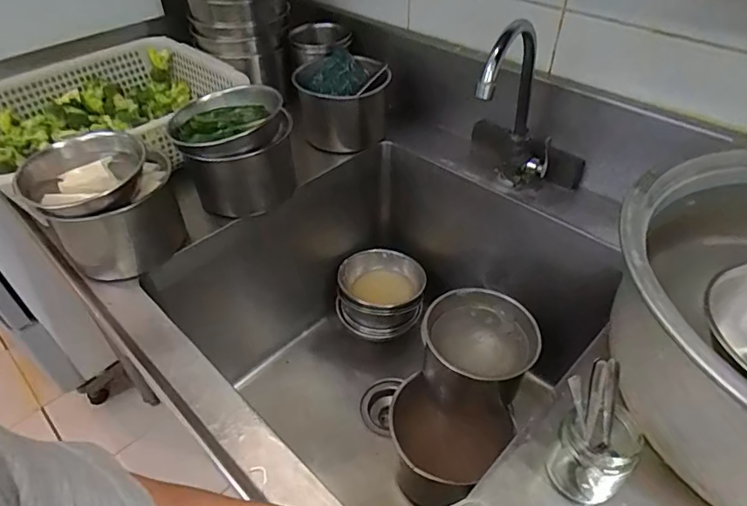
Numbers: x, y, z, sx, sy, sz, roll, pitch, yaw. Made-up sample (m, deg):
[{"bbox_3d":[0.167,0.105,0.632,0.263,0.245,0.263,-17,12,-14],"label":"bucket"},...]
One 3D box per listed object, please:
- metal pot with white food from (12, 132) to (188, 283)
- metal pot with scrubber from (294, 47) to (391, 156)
[{"bbox_3d":[-0.343,-0.056,0.659,0.132,0.147,0.132,-6,43,-4],"label":"metal pot with white food"},{"bbox_3d":[-0.057,-0.277,0.920,0.155,0.120,0.157,-1,43,1],"label":"metal pot with scrubber"}]

